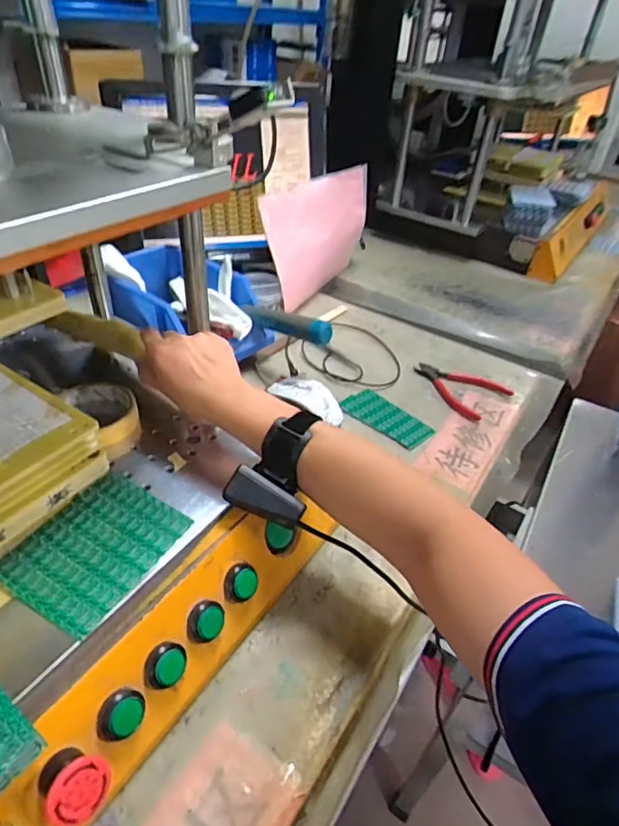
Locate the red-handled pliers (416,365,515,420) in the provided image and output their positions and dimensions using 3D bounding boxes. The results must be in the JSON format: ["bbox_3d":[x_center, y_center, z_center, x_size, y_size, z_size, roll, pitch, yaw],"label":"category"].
[{"bbox_3d":[0.226,-0.049,0.782,0.112,0.024,0.141,-29,51,-35],"label":"red-handled pliers"}]

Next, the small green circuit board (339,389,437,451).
[{"bbox_3d":[0.107,0.009,0.710,0.126,0.010,0.067,35,45,28],"label":"small green circuit board"}]

